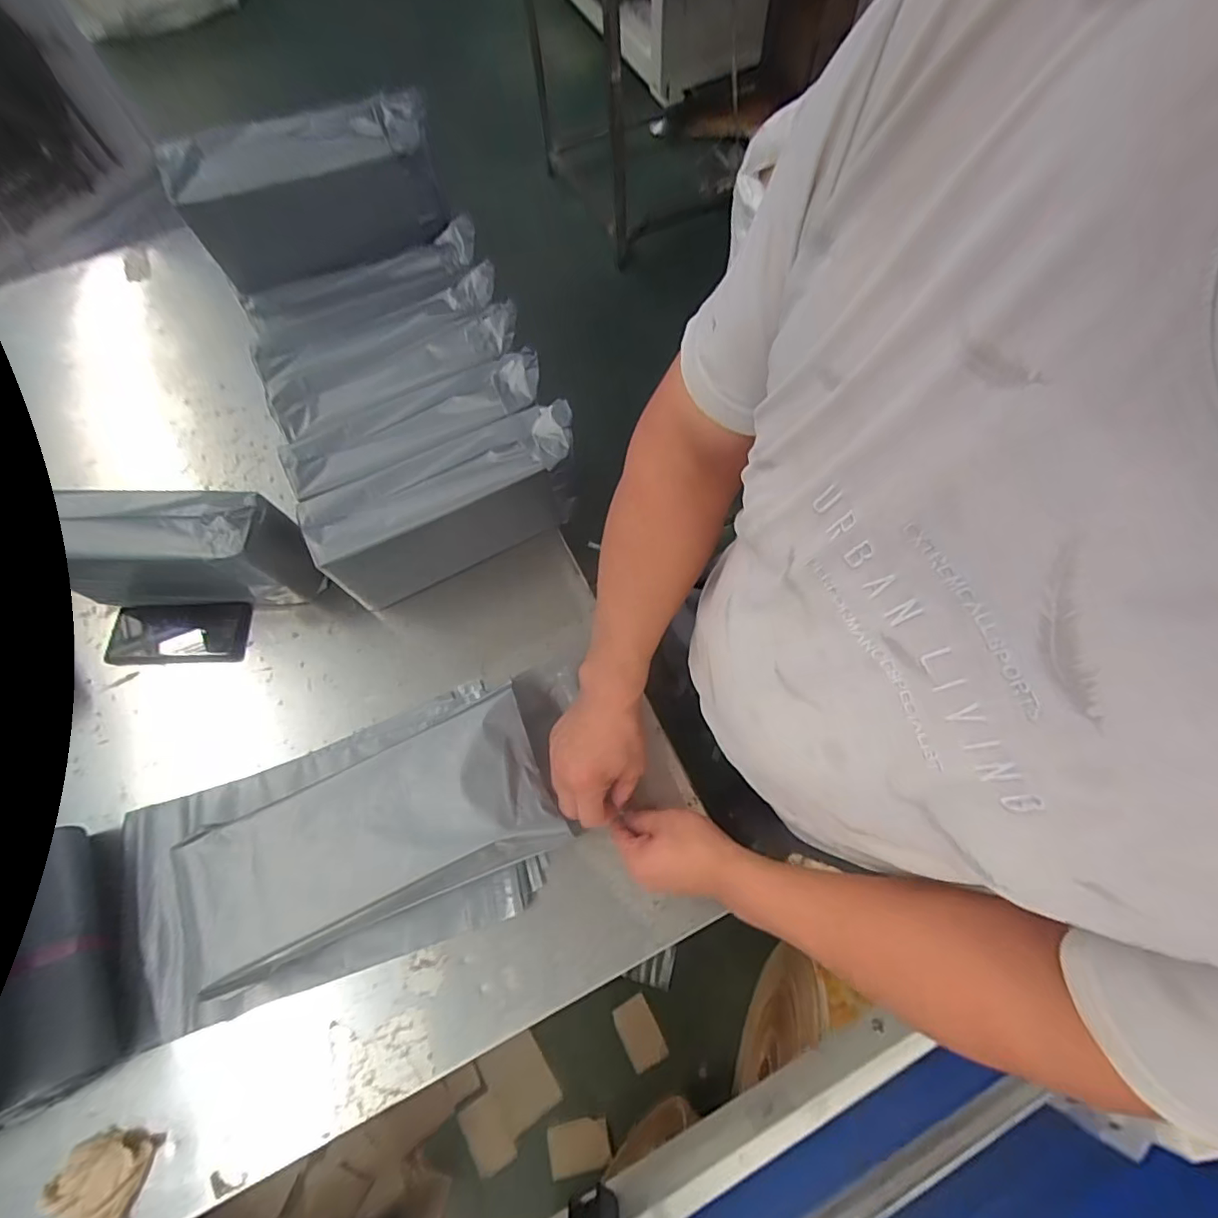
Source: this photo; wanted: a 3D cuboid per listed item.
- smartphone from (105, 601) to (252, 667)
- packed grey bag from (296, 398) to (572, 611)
[{"bbox_3d":[-0.550,0.031,0.704,0.157,0.007,0.077,-2,81,-10],"label":"smartphone"},{"bbox_3d":[-0.192,-0.125,0.693,0.316,0.156,0.092,-25,69,-8],"label":"packed grey bag"}]

